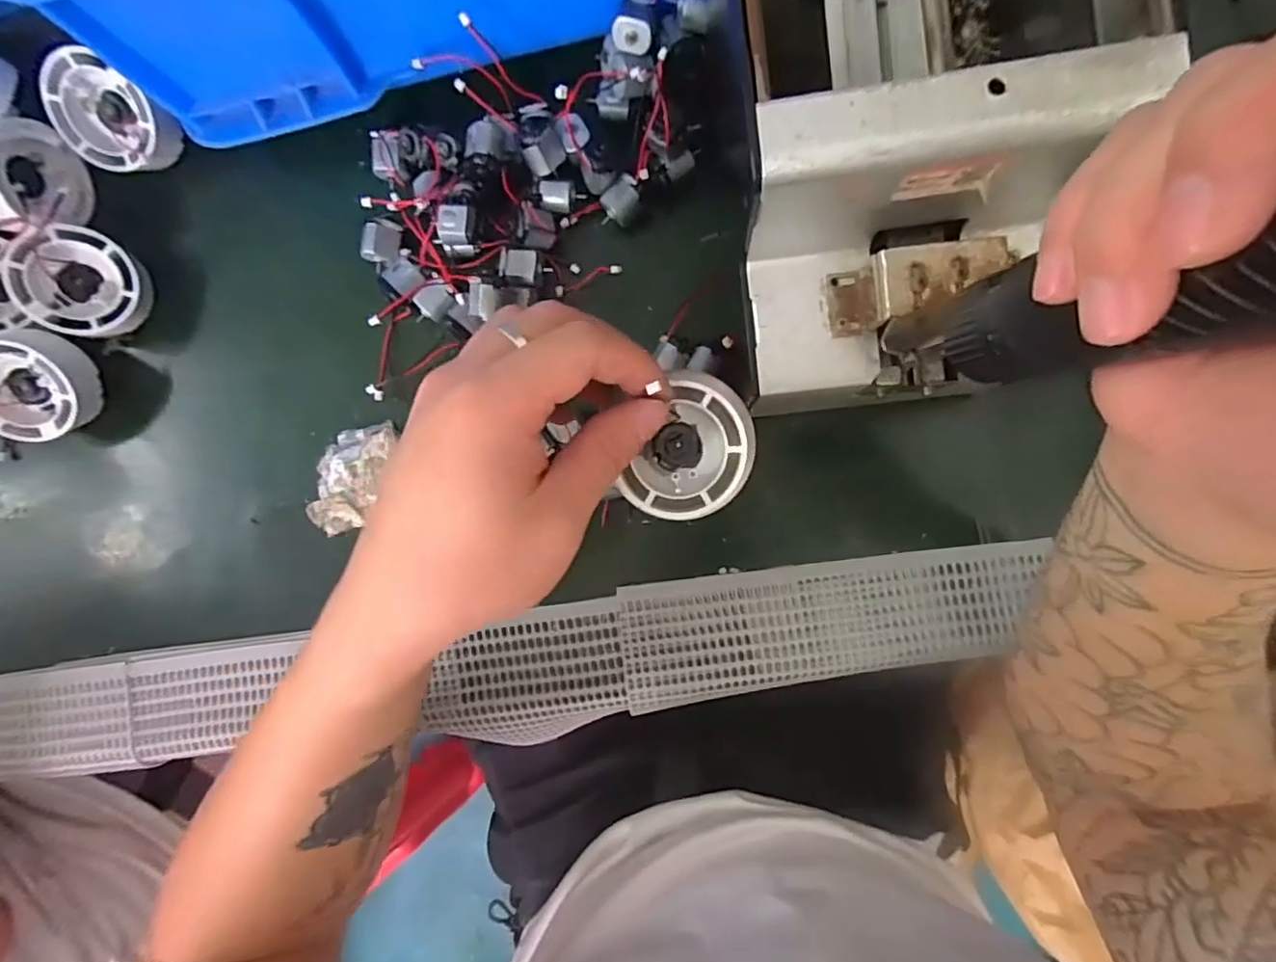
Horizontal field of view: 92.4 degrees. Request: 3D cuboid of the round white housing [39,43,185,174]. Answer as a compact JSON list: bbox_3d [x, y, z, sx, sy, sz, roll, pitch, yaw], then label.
[{"bbox_3d":[-0.274,-0.194,0.321,0.057,0.025,0.058,27,112,-8],"label":"round white housing"}]

